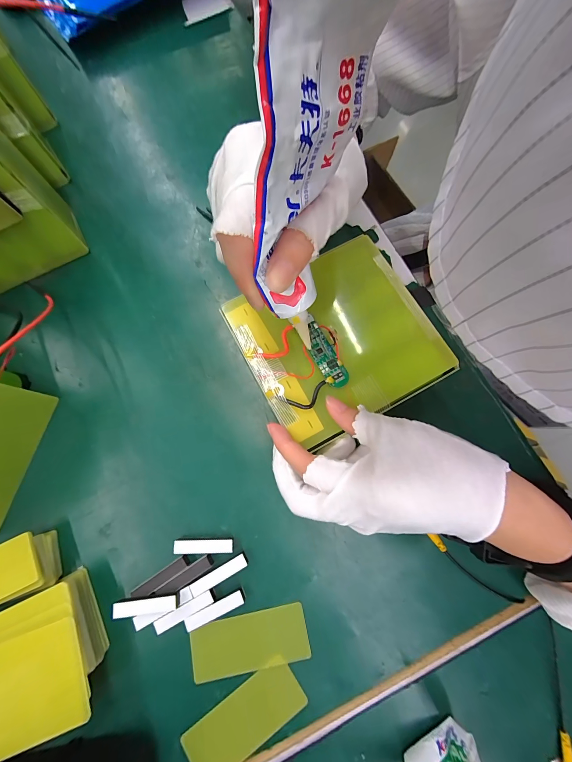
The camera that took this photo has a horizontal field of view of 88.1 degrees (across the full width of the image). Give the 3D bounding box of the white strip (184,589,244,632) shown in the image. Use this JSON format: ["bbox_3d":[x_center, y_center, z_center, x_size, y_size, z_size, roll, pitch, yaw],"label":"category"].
[{"bbox_3d":[-0.060,0.193,0.247,0.050,0.004,0.011,-23,78,-6],"label":"white strip"}]

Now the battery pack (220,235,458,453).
[{"bbox_3d":[0.040,-0.035,0.233,0.141,0.009,0.133,-28,78,-7],"label":"battery pack"}]

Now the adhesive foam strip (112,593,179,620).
[{"bbox_3d":[-0.114,0.184,0.242,0.052,0.005,0.012,-8,56,-1],"label":"adhesive foam strip"}]

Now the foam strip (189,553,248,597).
[{"bbox_3d":[-0.058,0.166,0.253,0.051,0.004,0.011,-28,78,-7],"label":"foam strip"}]

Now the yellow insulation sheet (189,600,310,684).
[{"bbox_3d":[-0.031,0.221,0.250,0.097,0.004,0.041,-12,73,-2],"label":"yellow insulation sheet"}]

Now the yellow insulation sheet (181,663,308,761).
[{"bbox_3d":[-0.033,0.272,0.236,0.098,0.004,0.044,-35,79,-9],"label":"yellow insulation sheet"}]

